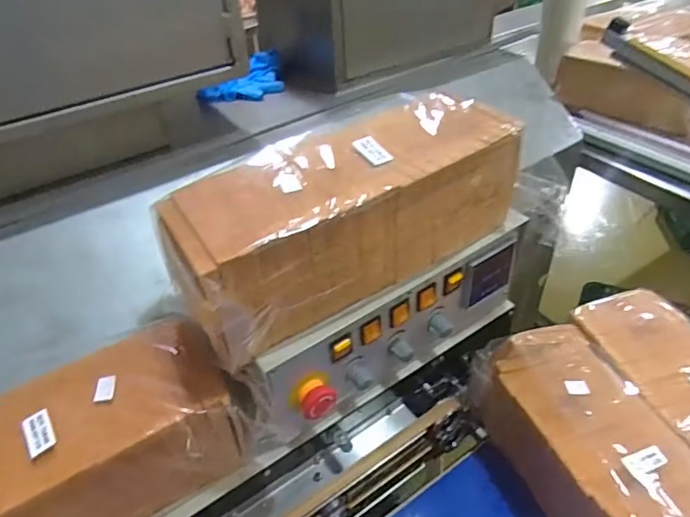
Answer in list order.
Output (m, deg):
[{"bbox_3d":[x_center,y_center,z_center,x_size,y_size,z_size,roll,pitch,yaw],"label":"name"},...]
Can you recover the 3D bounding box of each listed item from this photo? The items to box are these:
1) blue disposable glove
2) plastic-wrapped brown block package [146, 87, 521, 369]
[{"bbox_3d":[-0.169,-0.289,0.822,0.135,0.039,0.085,-8,41,-5],"label":"blue disposable glove"},{"bbox_3d":[0.004,-0.049,0.509,0.346,0.117,0.132,-26,46,-23],"label":"plastic-wrapped brown block package"}]

